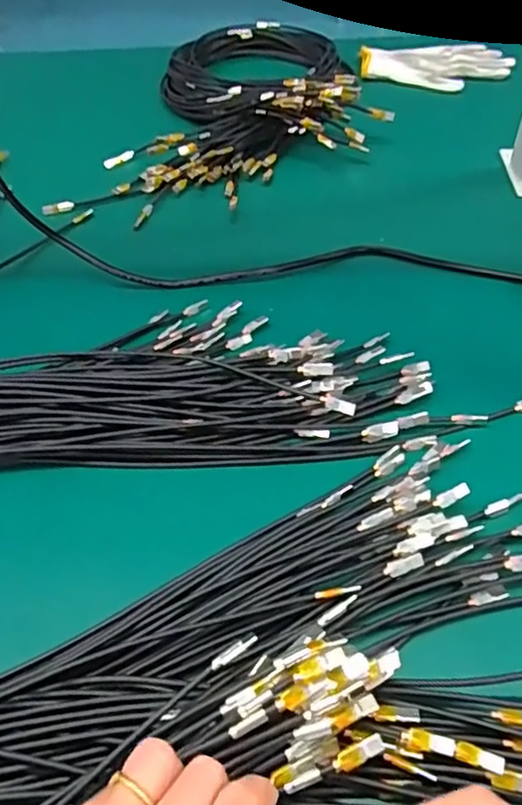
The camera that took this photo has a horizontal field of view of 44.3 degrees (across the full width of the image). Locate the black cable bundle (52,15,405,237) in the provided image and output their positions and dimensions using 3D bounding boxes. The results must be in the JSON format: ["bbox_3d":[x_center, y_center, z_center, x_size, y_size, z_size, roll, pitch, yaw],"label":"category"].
[{"bbox_3d":[-0.005,-0.373,0.771,0.308,0.058,0.502,11,50,12],"label":"black cable bundle"}]

